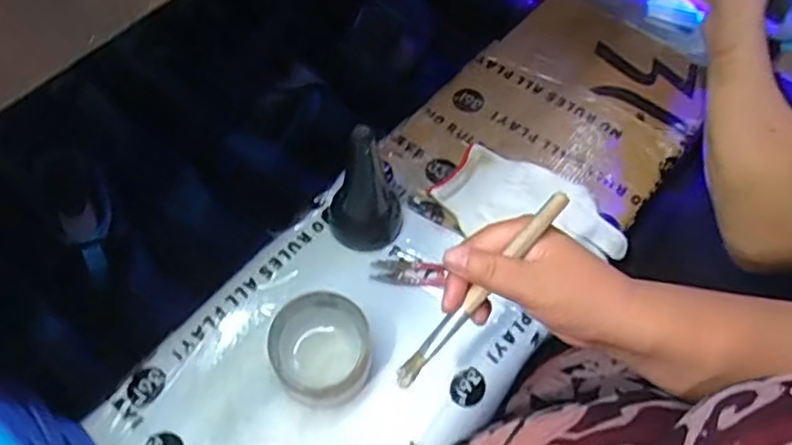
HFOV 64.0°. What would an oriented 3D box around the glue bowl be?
[{"bbox_3d":[-0.062,0.106,0.529,0.081,0.055,0.084,0,60,0],"label":"glue bowl"}]

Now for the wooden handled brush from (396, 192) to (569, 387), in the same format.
[{"bbox_3d":[0.052,0.043,0.393,0.013,0.010,0.155,43,99,23],"label":"wooden handled brush"}]

